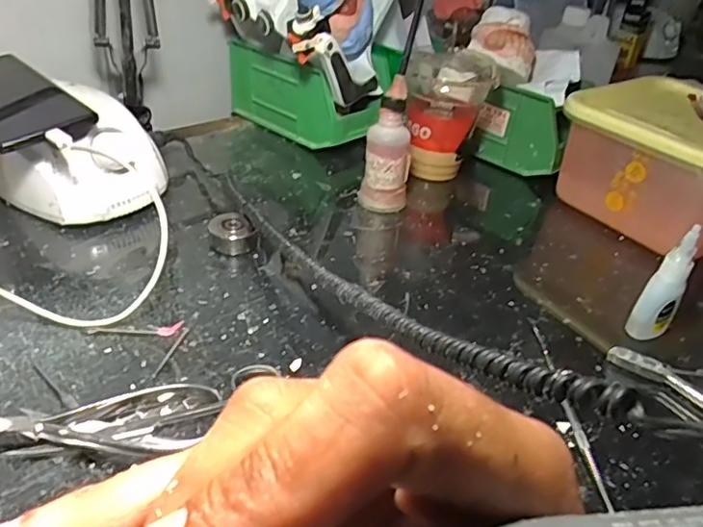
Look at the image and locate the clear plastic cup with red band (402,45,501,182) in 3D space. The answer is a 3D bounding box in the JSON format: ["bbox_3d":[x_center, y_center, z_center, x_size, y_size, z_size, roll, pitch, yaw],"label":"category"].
[{"bbox_3d":[0.097,-0.149,0.594,0.080,0.114,0.080,12,34,9],"label":"clear plastic cup with red band"}]

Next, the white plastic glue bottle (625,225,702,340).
[{"bbox_3d":[0.212,0.015,0.394,0.022,0.086,0.023,31,41,32],"label":"white plastic glue bottle"}]

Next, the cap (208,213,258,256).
[{"bbox_3d":[-0.095,-0.023,0.464,0.034,0.021,0.034,4,34,-3],"label":"cap"}]

